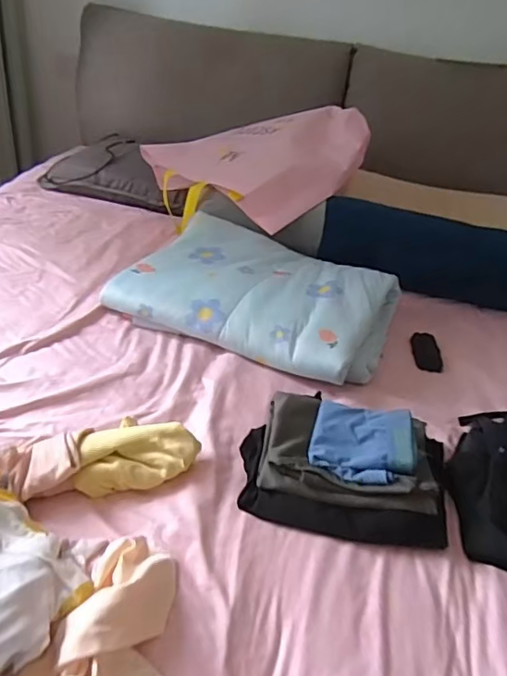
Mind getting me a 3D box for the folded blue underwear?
[{"bbox_3d":[0.156,0.143,0.761,0.143,0.036,0.129,14,34,8],"label":"folded blue underwear"}]

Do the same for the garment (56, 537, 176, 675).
[{"bbox_3d":[-0.131,0.306,0.526,0.111,0.052,0.248,1,34,-10],"label":"garment"}]

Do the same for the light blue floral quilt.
[{"bbox_3d":[0.009,-0.090,1.095,0.531,0.107,0.351,19,35,16],"label":"light blue floral quilt"}]

